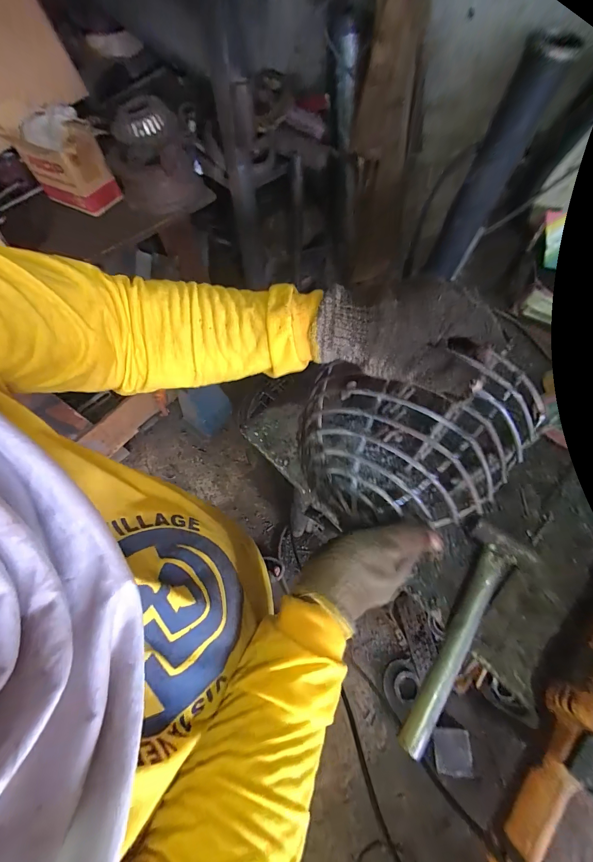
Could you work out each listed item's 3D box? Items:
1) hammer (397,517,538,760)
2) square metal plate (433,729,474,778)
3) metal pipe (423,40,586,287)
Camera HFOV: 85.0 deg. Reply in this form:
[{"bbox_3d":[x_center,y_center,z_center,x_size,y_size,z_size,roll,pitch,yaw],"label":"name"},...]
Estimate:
[{"bbox_3d":[0.183,0.213,0.341,0.063,0.025,0.238,29,70,13],"label":"hammer"},{"bbox_3d":[0.445,0.911,0.919,0.100,0.015,0.106,0,71,1],"label":"square metal plate"},{"bbox_3d":[0.253,-0.333,0.439,0.042,0.265,0.049,-41,71,-15],"label":"metal pipe"}]

